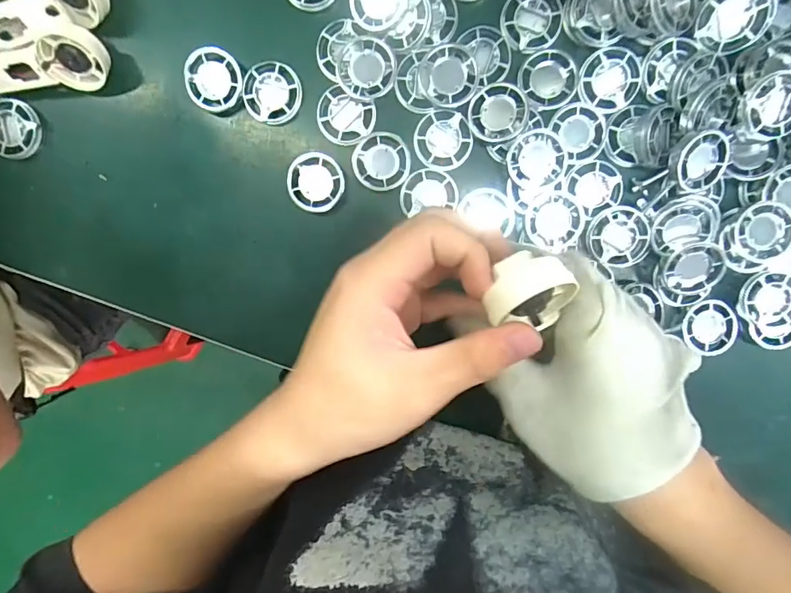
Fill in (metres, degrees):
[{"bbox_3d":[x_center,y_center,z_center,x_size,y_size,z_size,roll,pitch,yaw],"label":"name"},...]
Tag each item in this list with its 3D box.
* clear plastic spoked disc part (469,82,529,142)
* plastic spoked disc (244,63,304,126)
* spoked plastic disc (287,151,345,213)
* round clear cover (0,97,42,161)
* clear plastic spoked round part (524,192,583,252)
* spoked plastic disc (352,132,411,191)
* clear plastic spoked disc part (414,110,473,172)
[{"bbox_3d":[0.067,-0.120,0.307,0.036,0.004,0.036,-6,94,17],"label":"clear plastic spoked disc part"},{"bbox_3d":[-0.083,-0.137,0.318,0.038,0.006,0.038,13,98,-1],"label":"plastic spoked disc"},{"bbox_3d":[-0.055,-0.078,0.323,0.038,0.004,0.039,0,98,1],"label":"spoked plastic disc"},{"bbox_3d":[-0.270,-0.118,0.331,0.038,0.010,0.040,0,98,1],"label":"round clear cover"},{"bbox_3d":[0.106,-0.050,0.315,0.037,0.007,0.038,0,98,1],"label":"clear plastic spoked round part"},{"bbox_3d":[-0.010,-0.091,0.318,0.038,0.004,0.037,0,98,1],"label":"spoked plastic disc"},{"bbox_3d":[0.032,-0.104,0.315,0.038,0.004,0.038,0,98,1],"label":"clear plastic spoked disc part"}]

